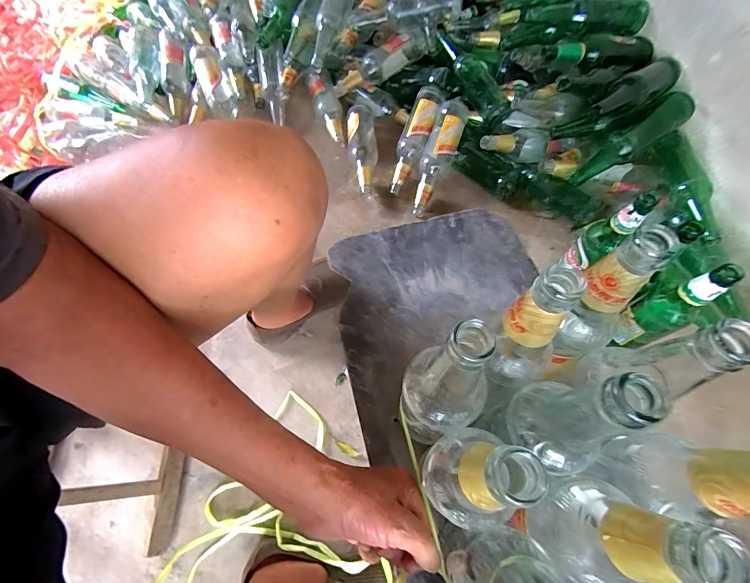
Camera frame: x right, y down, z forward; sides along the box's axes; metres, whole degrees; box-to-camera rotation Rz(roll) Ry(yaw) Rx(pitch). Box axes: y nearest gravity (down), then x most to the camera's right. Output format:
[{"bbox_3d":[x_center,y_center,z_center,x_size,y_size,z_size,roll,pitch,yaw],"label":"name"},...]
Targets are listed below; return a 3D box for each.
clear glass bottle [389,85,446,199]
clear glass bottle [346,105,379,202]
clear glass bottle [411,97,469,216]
[{"bbox_3d":[0.091,-0.359,0.864,0.073,0.054,0.274,21,88,11],"label":"clear glass bottle"},{"bbox_3d":[-0.031,-0.348,0.889,0.073,0.059,0.268,-2,65,1],"label":"clear glass bottle"},{"bbox_3d":[0.142,-0.303,0.830,0.068,0.065,0.277,21,88,11],"label":"clear glass bottle"}]

